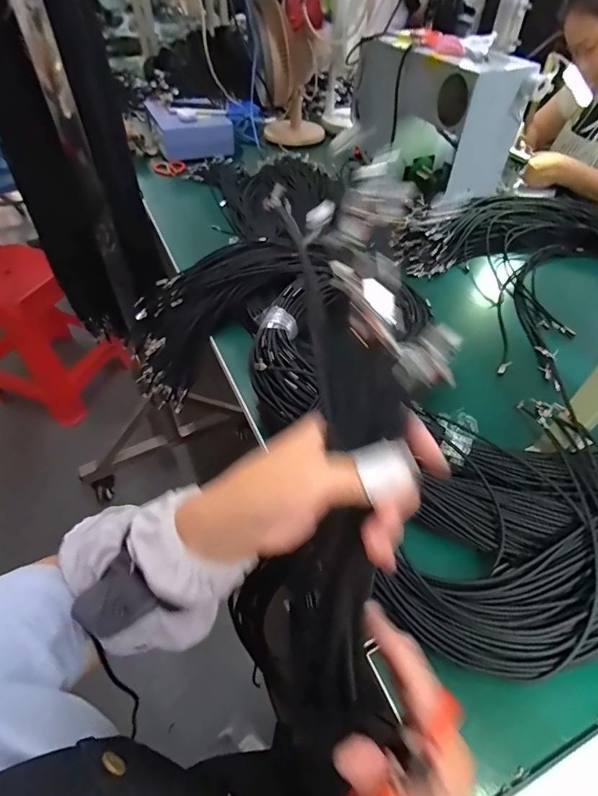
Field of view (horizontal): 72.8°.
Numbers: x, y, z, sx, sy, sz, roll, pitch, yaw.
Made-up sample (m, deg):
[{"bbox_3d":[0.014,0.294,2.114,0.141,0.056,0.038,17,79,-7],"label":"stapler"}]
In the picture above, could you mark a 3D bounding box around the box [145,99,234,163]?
[{"bbox_3d":[-0.305,-0.773,1.166,0.206,0.089,0.248,-15,53,-15],"label":"box"}]

